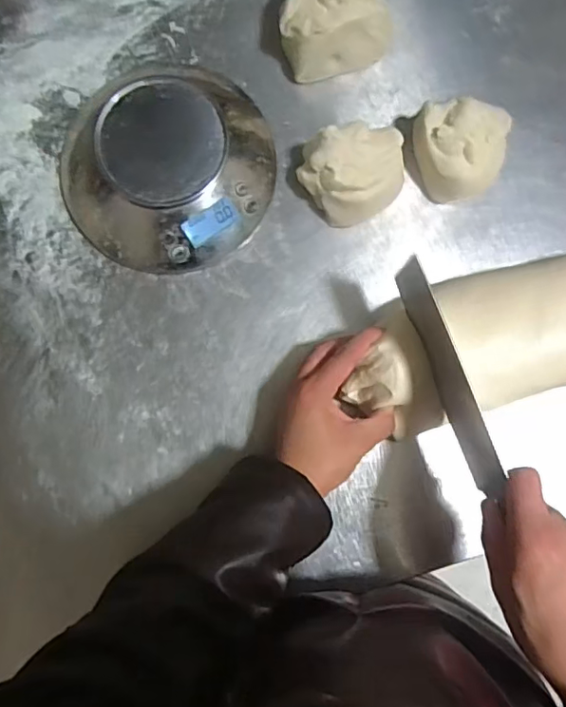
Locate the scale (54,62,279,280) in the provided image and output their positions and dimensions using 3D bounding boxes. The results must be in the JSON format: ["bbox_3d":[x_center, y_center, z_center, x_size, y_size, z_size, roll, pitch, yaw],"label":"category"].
[{"bbox_3d":[-0.107,-0.172,0.499,0.190,0.058,0.183,0,85,-1],"label":"scale"}]

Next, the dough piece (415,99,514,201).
[{"bbox_3d":[0.161,-0.183,0.507,0.085,0.051,0.082,-3,85,-1],"label":"dough piece"}]

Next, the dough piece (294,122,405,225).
[{"bbox_3d":[0.064,-0.158,0.505,0.098,0.056,0.076,-4,85,-1],"label":"dough piece"}]

